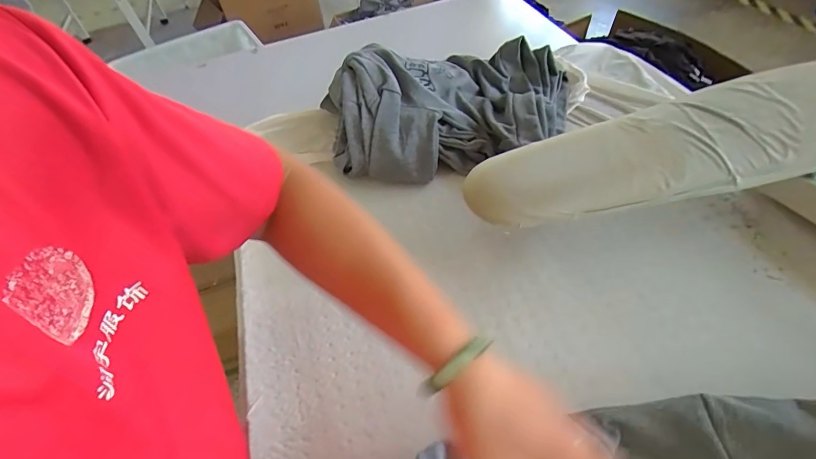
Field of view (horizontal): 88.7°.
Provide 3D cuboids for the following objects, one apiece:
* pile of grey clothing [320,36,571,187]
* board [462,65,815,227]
[{"bbox_3d":[0.084,-0.261,0.797,0.478,0.123,0.289,-18,50,-8],"label":"pile of grey clothing"},{"bbox_3d":[0.375,-0.124,0.555,0.513,0.065,0.166,-14,51,5],"label":"board"}]

